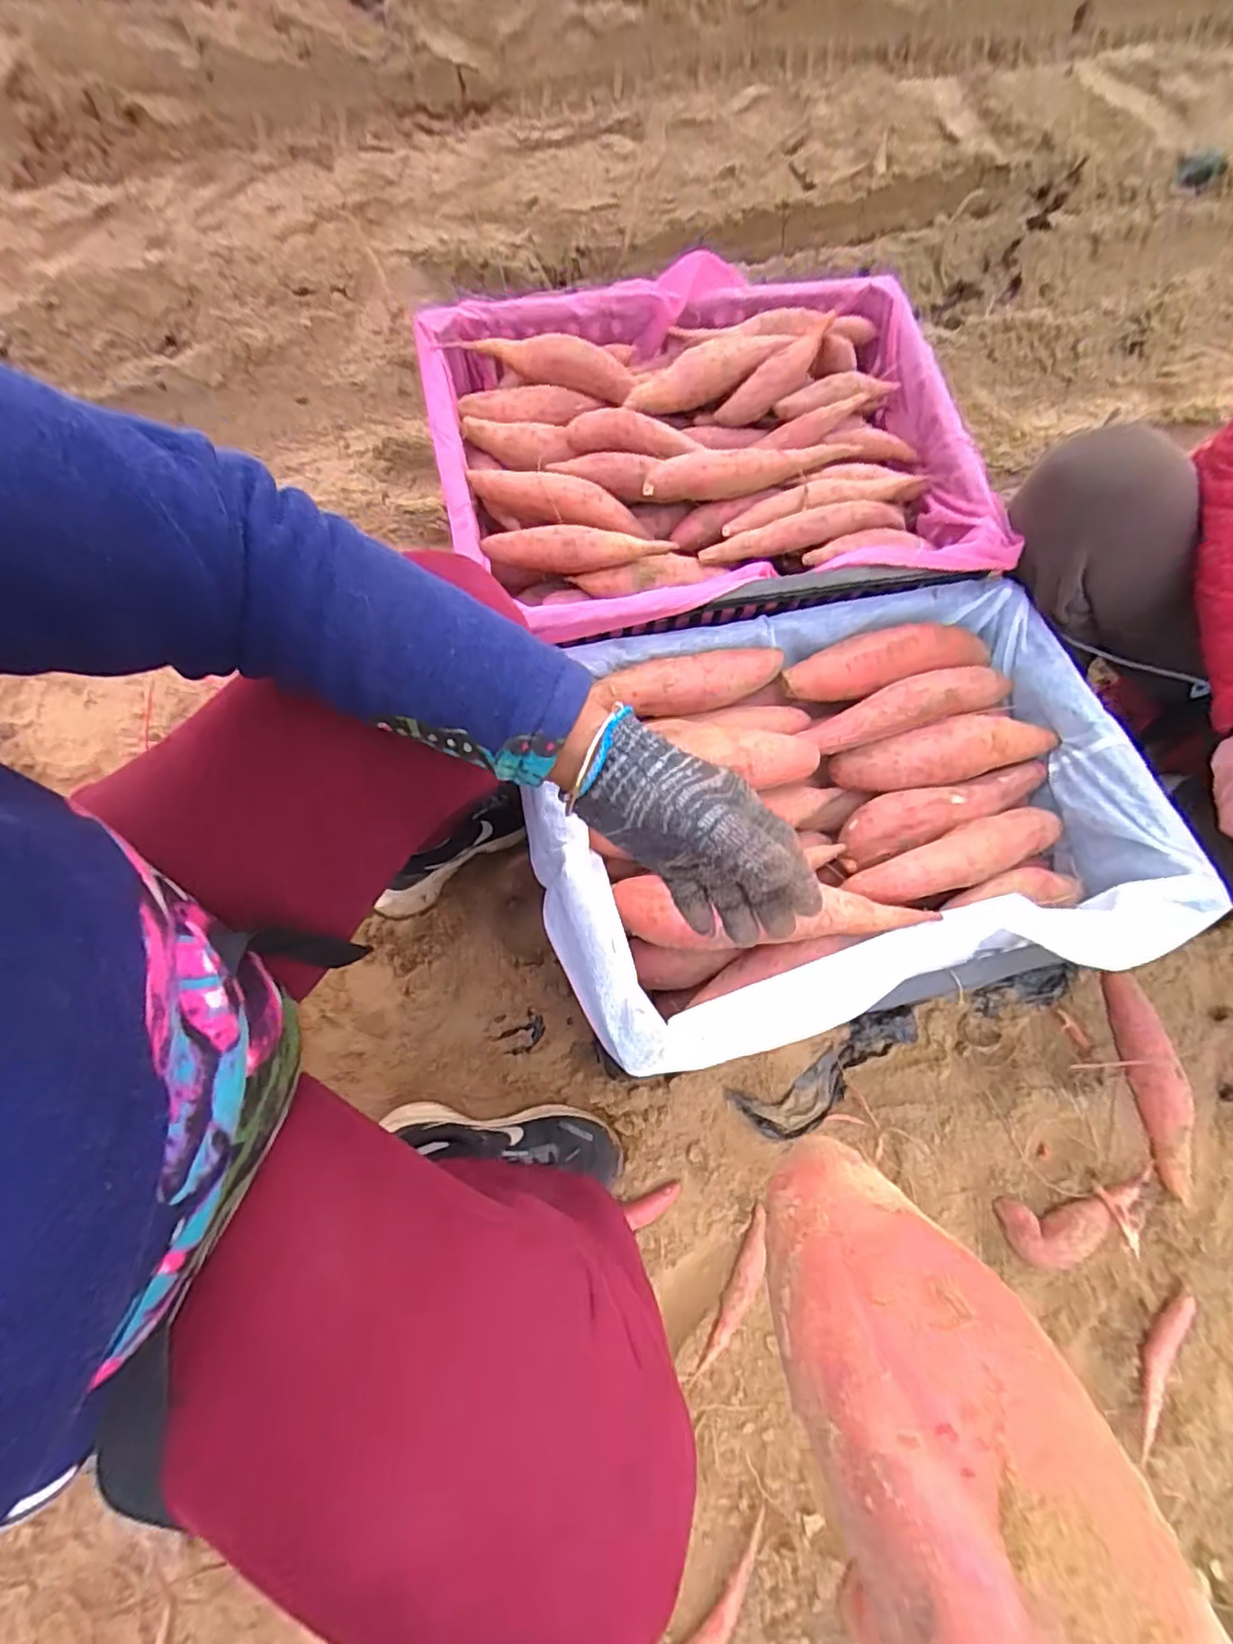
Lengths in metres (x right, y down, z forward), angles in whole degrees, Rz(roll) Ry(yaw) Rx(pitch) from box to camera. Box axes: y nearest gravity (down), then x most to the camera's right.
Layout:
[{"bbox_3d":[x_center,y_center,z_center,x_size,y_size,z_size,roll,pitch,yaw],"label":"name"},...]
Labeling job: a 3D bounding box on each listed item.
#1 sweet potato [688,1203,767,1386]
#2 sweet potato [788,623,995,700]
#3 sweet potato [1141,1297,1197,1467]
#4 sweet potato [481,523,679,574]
[{"bbox_3d":[0.120,0.472,0.631,0.026,0.020,0.165,26,76,6],"label":"sweet potato"},{"bbox_3d":[0.260,-0.155,0.605,0.211,0.048,0.062,-16,75,-5],"label":"sweet potato"},{"bbox_3d":[0.535,0.539,0.623,0.023,0.018,0.154,40,64,9],"label":"sweet potato"},{"bbox_3d":[-0.034,-0.242,0.560,0.160,0.045,0.035,-4,75,-2],"label":"sweet potato"}]

